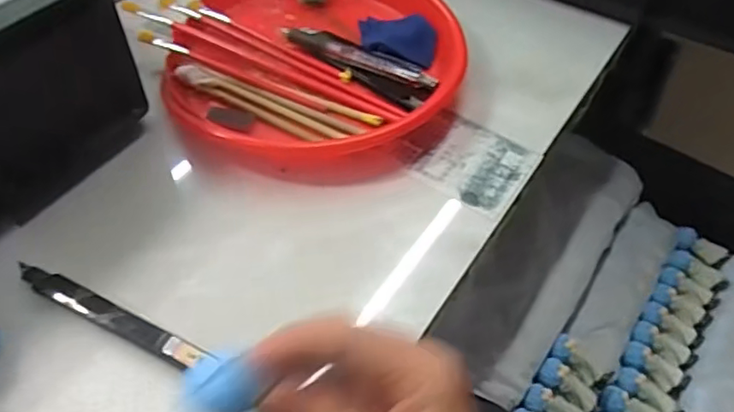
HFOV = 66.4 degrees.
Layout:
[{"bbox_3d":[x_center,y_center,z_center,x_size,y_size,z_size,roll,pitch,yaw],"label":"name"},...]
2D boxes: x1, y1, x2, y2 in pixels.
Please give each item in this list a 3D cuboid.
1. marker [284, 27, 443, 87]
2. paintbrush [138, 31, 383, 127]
[{"bbox_3d":[-0.007,-0.121,0.462,0.132,0.020,0.016,21,53,12],"label":"marker"},{"bbox_3d":[-0.087,-0.104,0.449,0.210,0.012,0.015,19,53,11],"label":"paintbrush"}]

